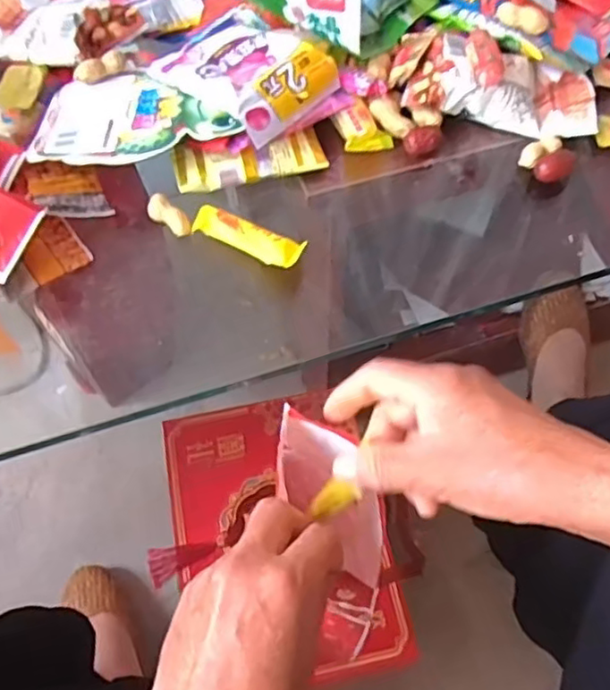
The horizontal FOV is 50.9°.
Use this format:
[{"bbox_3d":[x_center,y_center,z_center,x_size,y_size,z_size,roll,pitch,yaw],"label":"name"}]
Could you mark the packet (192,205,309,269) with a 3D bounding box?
[{"bbox_3d":[-0.038,-0.070,0.411,0.076,0.011,0.022,25,61,16],"label":"packet"}]

